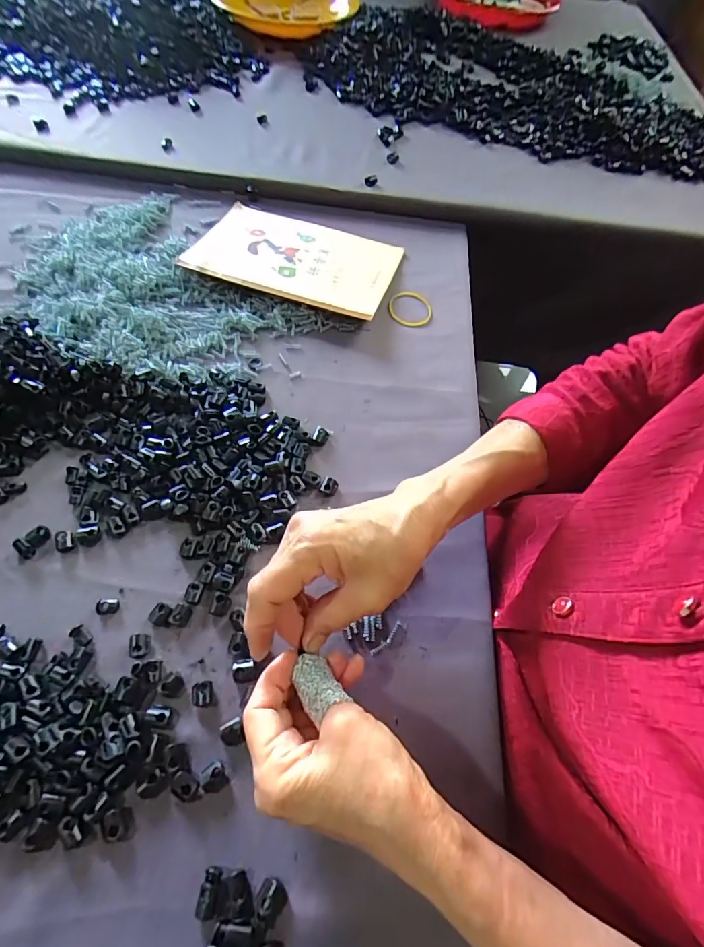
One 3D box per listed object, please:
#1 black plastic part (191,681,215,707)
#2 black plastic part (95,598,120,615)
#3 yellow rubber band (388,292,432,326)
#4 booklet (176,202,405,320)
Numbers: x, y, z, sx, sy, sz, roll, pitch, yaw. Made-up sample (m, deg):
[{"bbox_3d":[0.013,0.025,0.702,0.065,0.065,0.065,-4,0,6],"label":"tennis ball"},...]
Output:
[{"bbox_3d":[-0.095,0.140,0.288,0.013,0.005,0.016,-13,63,-11],"label":"black plastic part"},{"bbox_3d":[-0.168,0.091,0.310,0.014,0.004,0.011,-4,61,-7],"label":"black plastic part"},{"bbox_3d":[0.061,-0.174,0.476,0.045,0.006,0.049,3,61,-2],"label":"yellow rubber band"},{"bbox_3d":[-0.060,-0.236,0.491,0.208,0.009,0.143,18,55,5],"label":"booklet"}]

